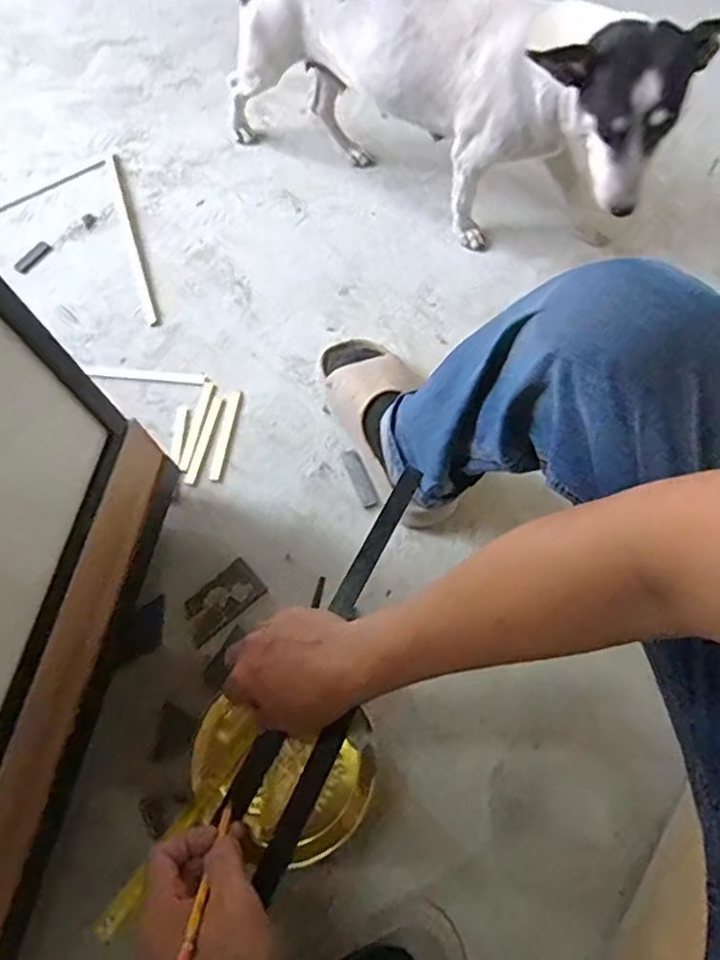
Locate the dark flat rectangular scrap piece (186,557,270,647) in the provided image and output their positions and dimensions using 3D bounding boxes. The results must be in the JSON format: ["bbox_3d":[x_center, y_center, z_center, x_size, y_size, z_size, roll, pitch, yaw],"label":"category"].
[{"bbox_3d":[-0.180,0.156,0.802,0.107,0.009,0.059,-41,73,-12],"label":"dark flat rectangular scrap piece"}]

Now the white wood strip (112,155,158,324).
[{"bbox_3d":[-0.386,-0.410,1.038,0.021,0.009,0.373,-18,70,-4],"label":"white wood strip"}]

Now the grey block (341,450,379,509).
[{"bbox_3d":[-0.002,-0.003,0.851,0.021,0.014,0.092,-22,70,-6],"label":"grey block"}]

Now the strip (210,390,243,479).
[{"bbox_3d":[-0.195,-0.065,0.896,0.017,0.006,0.142,8,70,5],"label":"strip"}]

